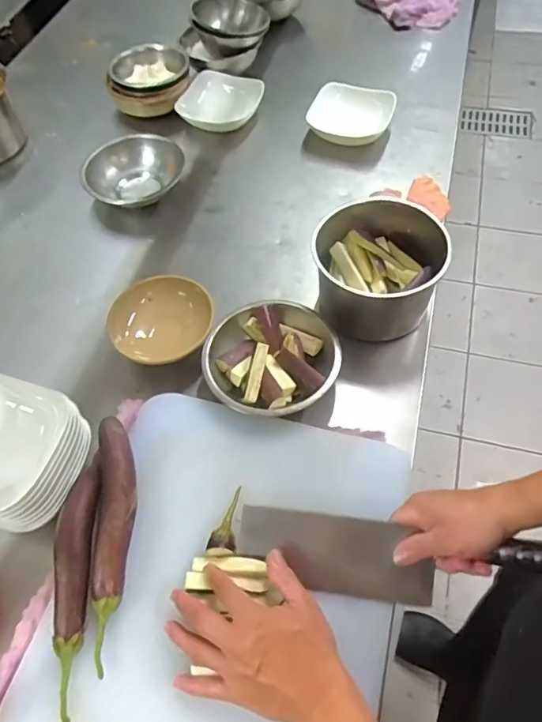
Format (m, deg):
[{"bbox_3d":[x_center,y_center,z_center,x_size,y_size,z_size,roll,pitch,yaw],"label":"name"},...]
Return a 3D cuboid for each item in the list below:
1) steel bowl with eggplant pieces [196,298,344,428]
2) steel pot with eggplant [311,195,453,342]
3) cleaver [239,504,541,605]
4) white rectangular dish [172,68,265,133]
[{"bbox_3d":[0.005,0.005,0.688,0.170,0.072,0.170,-2,58,3],"label":"steel bowl with eggplant pieces"},{"bbox_3d":[0.145,-0.128,0.720,0.171,0.108,0.176,-2,58,3],"label":"steel pot with eggplant"},{"bbox_3d":[0.123,0.203,0.529,0.308,0.023,0.076,5,84,7],"label":"cleaver"},{"bbox_3d":[-0.101,-0.511,1.017,0.158,0.037,0.145,12,60,12],"label":"white rectangular dish"}]

